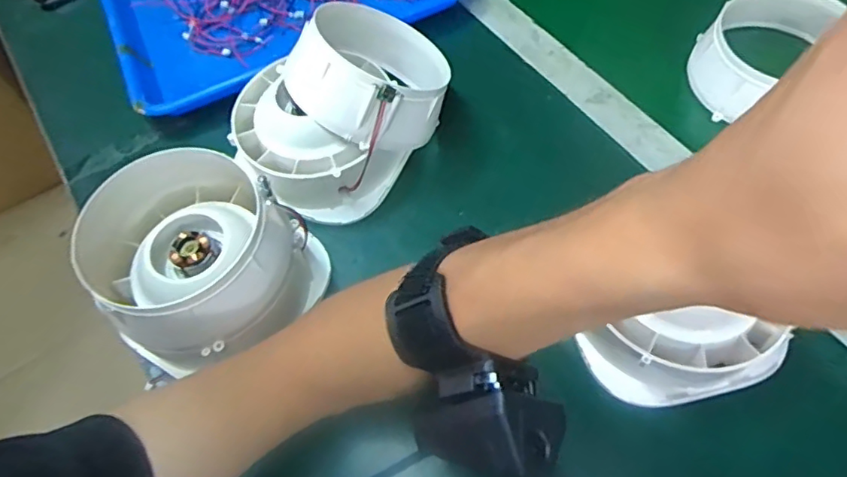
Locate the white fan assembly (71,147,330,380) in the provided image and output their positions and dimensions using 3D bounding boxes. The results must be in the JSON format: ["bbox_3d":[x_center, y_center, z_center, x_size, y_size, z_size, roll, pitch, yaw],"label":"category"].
[{"bbox_3d":[-0.143,0.015,0.375,0.128,0.100,0.127,-2,61,3],"label":"white fan assembly"}]

